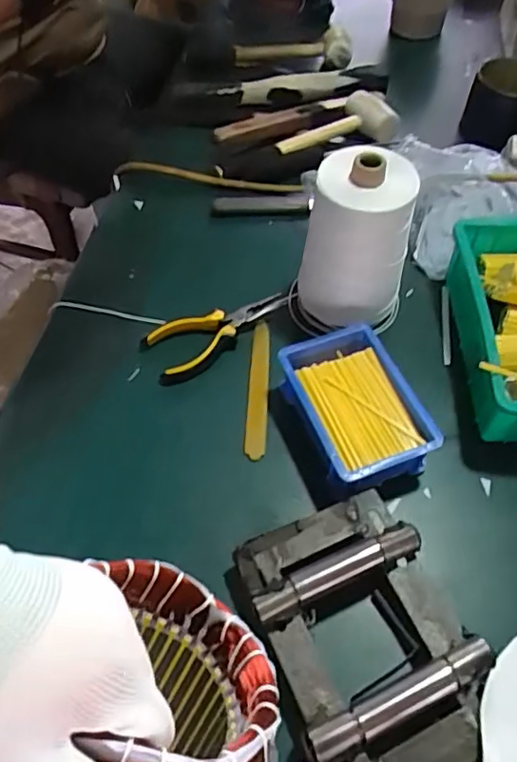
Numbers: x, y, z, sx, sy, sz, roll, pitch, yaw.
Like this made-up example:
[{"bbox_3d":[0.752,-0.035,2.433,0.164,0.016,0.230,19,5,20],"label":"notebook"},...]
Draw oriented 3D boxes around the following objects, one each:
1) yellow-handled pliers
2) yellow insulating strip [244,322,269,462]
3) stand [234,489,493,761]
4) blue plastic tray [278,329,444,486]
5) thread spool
[{"bbox_3d":[-0.037,-0.060,0.615,0.153,0.016,0.056,-26,60,-16],"label":"yellow-handled pliers"},{"bbox_3d":[0.000,0.006,0.581,0.020,0.009,0.152,2,56,2],"label":"yellow insulating strip"},{"bbox_3d":[0.077,0.188,0.430,0.131,0.045,0.197,-20,58,-12],"label":"stand"},{"bbox_3d":[0.087,0.026,0.534,0.097,0.054,0.140,-19,58,-12],"label":"blue plastic tray"},{"bbox_3d":[0.092,-0.134,0.568,0.100,0.154,0.087,7,57,5],"label":"thread spool"}]

